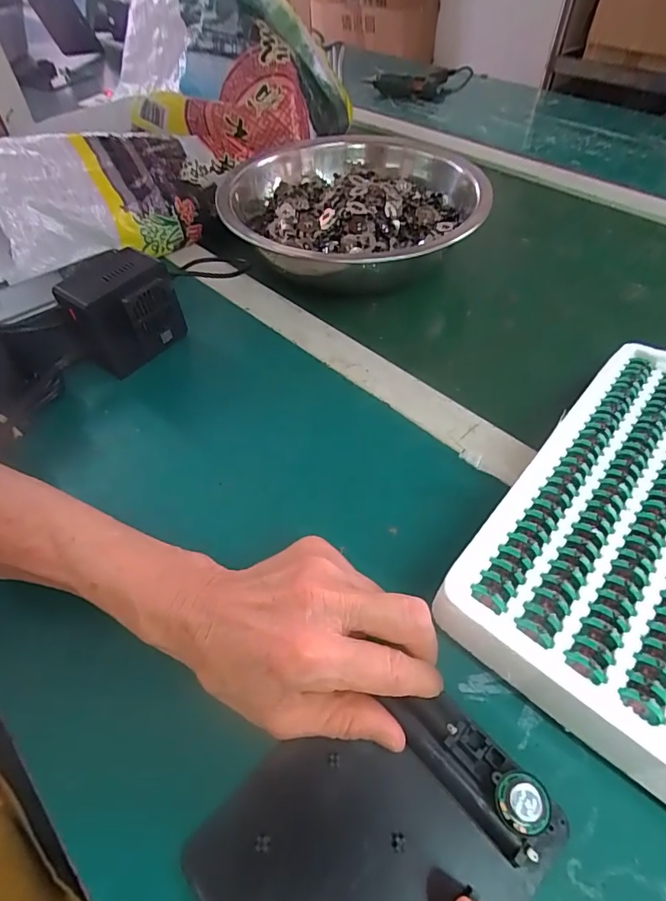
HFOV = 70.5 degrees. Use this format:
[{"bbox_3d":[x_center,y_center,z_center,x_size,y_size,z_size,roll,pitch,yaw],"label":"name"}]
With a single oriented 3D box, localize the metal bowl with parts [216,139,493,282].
[{"bbox_3d":[0.024,-0.240,0.483,0.246,0.067,0.253,-1,51,1],"label":"metal bowl with parts"}]

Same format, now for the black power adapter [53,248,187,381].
[{"bbox_3d":[-0.165,-0.107,0.380,0.069,0.074,0.074,18,54,15],"label":"black power adapter"}]

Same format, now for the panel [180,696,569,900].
[{"bbox_3d":[0.016,0.164,0.196,0.128,0.027,0.106,-36,58,-24],"label":"panel"}]

